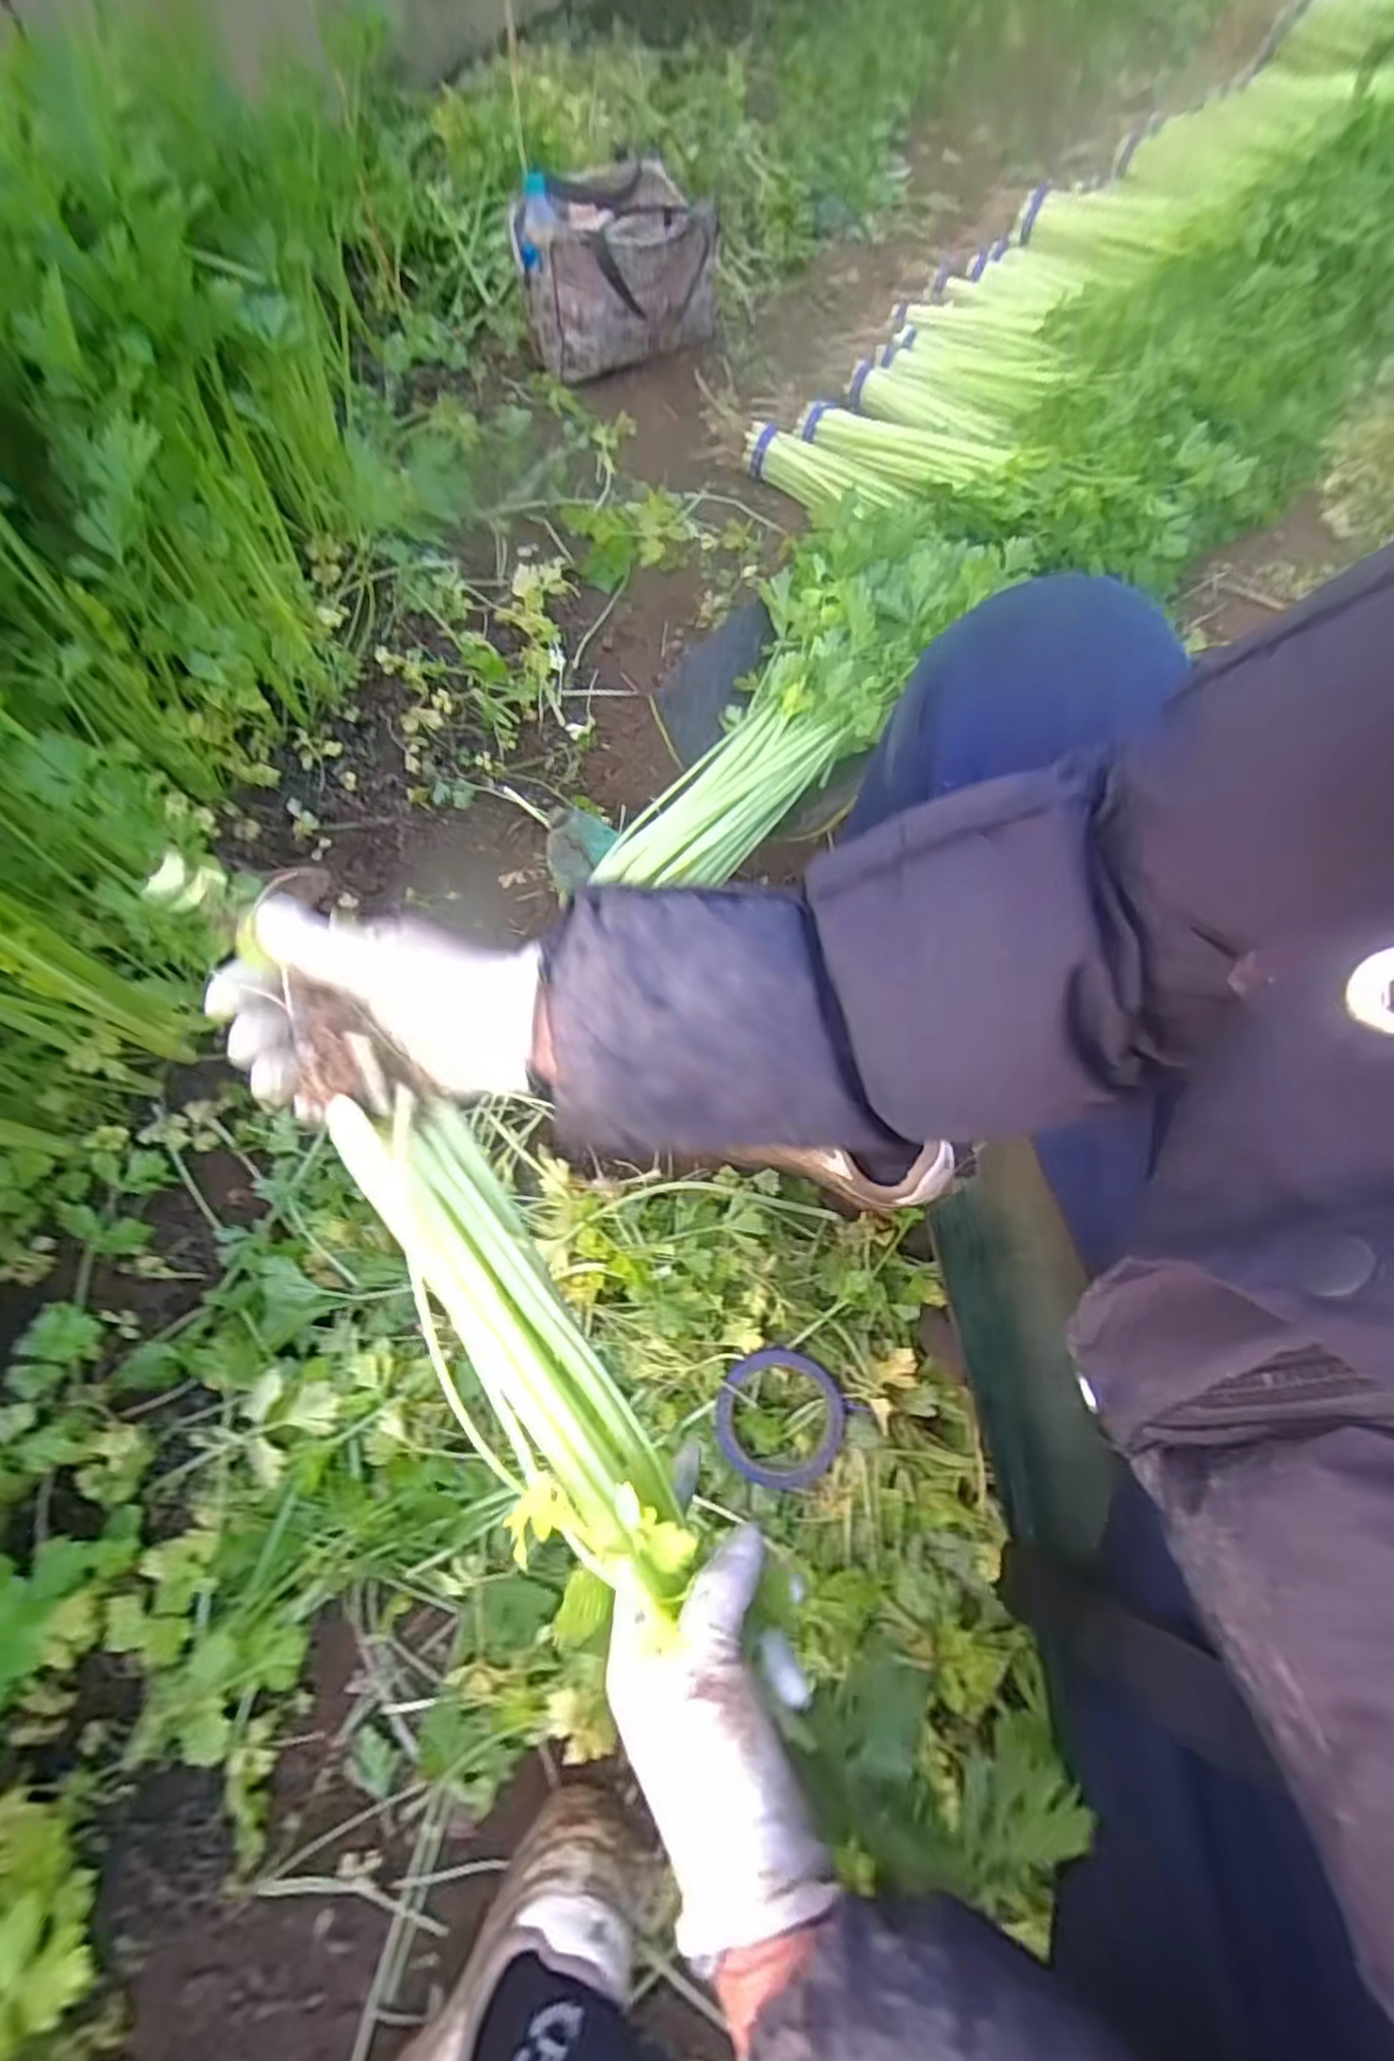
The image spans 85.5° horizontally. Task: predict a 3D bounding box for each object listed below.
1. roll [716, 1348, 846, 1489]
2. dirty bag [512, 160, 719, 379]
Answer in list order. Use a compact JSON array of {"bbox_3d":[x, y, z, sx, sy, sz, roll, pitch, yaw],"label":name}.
[{"bbox_3d":[0.067,0.309,0.603,0.101,0.025,0.099,0,66,0],"label":"roll"},{"bbox_3d":[-0.112,-1.033,1.046,0.278,0.210,0.137,1,66,1],"label":"dirty bag"}]

